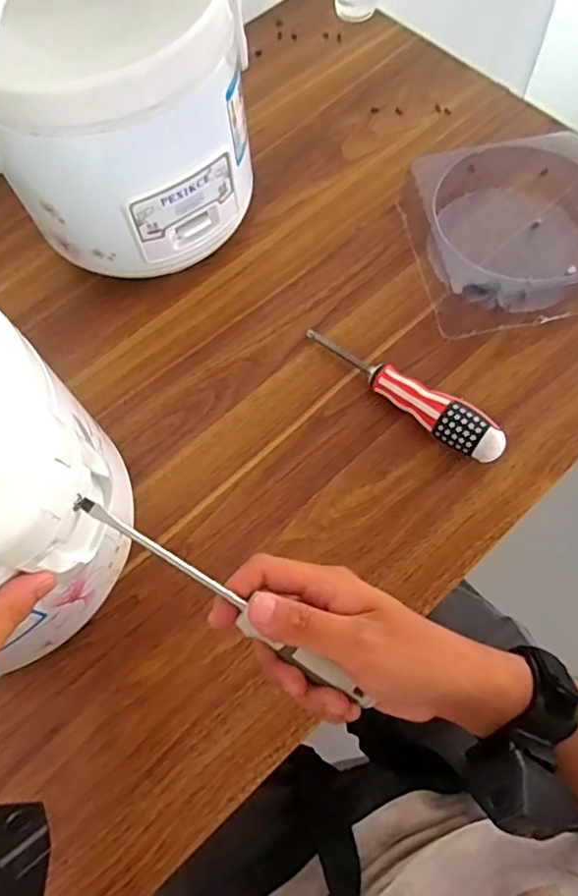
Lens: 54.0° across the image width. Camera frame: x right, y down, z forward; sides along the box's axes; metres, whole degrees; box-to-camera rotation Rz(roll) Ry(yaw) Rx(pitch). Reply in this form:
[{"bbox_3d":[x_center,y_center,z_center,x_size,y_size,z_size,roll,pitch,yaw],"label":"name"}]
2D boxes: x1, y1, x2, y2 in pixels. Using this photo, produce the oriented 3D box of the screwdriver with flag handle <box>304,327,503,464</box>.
[{"bbox_3d":[0.094,-0.051,0.462,0.033,0.037,0.182,-42,72,-14],"label":"screwdriver with flag handle"}]

